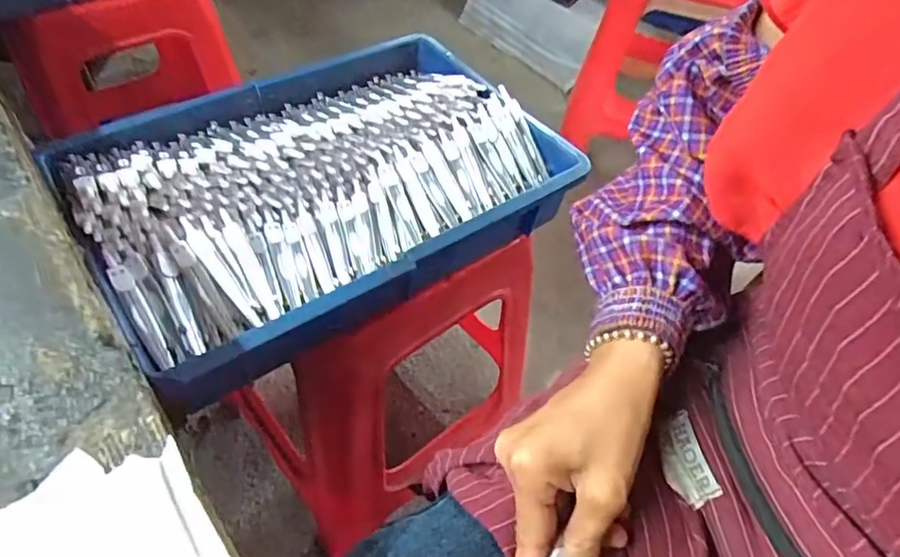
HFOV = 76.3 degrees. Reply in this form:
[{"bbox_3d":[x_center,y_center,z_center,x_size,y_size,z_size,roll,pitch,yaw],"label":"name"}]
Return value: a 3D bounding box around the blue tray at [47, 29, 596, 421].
[{"bbox_3d":[-0.107,-0.099,0.528,0.412,0.078,0.280,-28,58,-26],"label":"blue tray"}]

